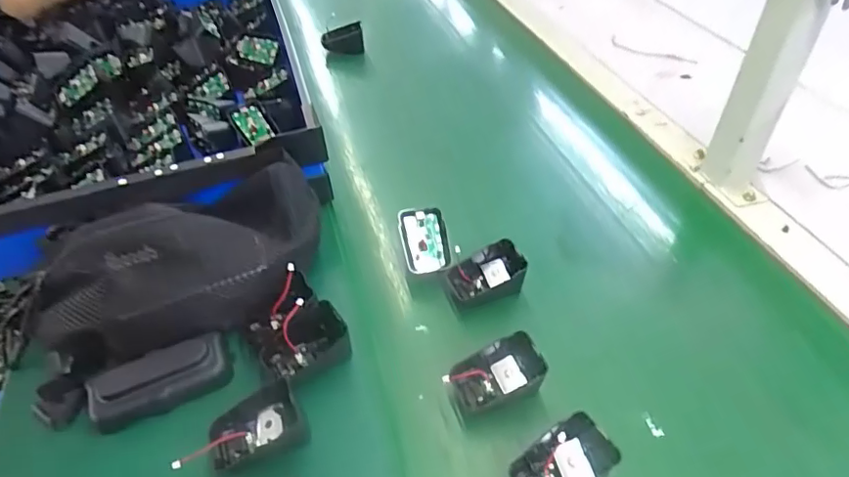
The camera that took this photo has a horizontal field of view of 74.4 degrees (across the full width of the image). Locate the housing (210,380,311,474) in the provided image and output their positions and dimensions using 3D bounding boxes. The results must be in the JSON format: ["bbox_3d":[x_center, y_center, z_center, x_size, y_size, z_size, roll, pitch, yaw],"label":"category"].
[{"bbox_3d":[-0.121,0.138,0.403,0.066,0.039,0.033,-21,45,-14],"label":"housing"}]

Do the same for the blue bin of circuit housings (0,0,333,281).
[{"bbox_3d":[-0.408,-0.218,0.764,0.448,0.095,0.660,-16,44,-9],"label":"blue bin of circuit housings"}]

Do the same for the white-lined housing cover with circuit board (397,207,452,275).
[{"bbox_3d":[0.000,0.001,0.542,0.042,0.009,0.066,-9,68,-7],"label":"white-lined housing cover with circuit board"}]

